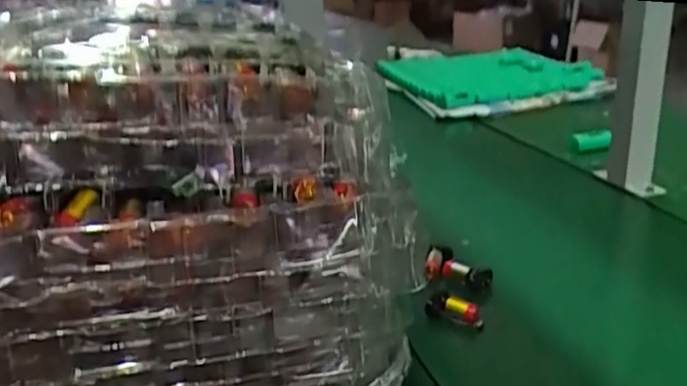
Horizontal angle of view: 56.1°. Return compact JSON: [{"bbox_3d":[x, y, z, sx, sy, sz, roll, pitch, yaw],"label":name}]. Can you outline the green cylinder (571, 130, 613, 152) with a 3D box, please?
[{"bbox_3d":[0.391,-0.082,1.019,0.060,0.026,0.023,-7,17,30],"label":"green cylinder"}]

